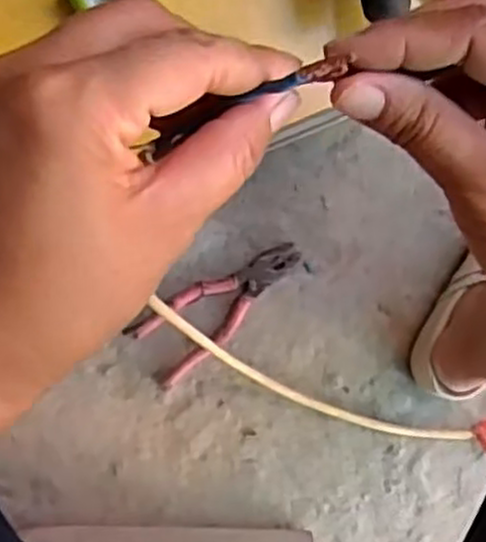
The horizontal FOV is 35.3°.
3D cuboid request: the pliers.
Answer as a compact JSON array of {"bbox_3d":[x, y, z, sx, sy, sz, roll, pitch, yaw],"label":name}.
[{"bbox_3d":[-0.022,0.034,0.780,0.185,0.014,0.073,-37,93,-8],"label":"pliers"}]

